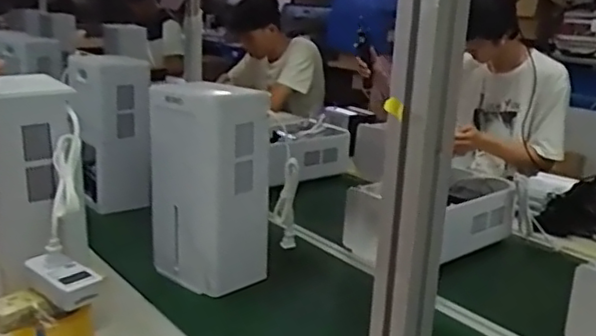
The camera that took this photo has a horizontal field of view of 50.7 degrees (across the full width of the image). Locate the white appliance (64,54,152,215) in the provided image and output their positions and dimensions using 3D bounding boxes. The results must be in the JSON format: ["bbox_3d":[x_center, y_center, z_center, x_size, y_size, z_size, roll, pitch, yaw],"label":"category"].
[{"bbox_3d":[-0.480,-0.092,1.602,0.186,0.367,0.216,-3,17,-19],"label":"white appliance"}]

